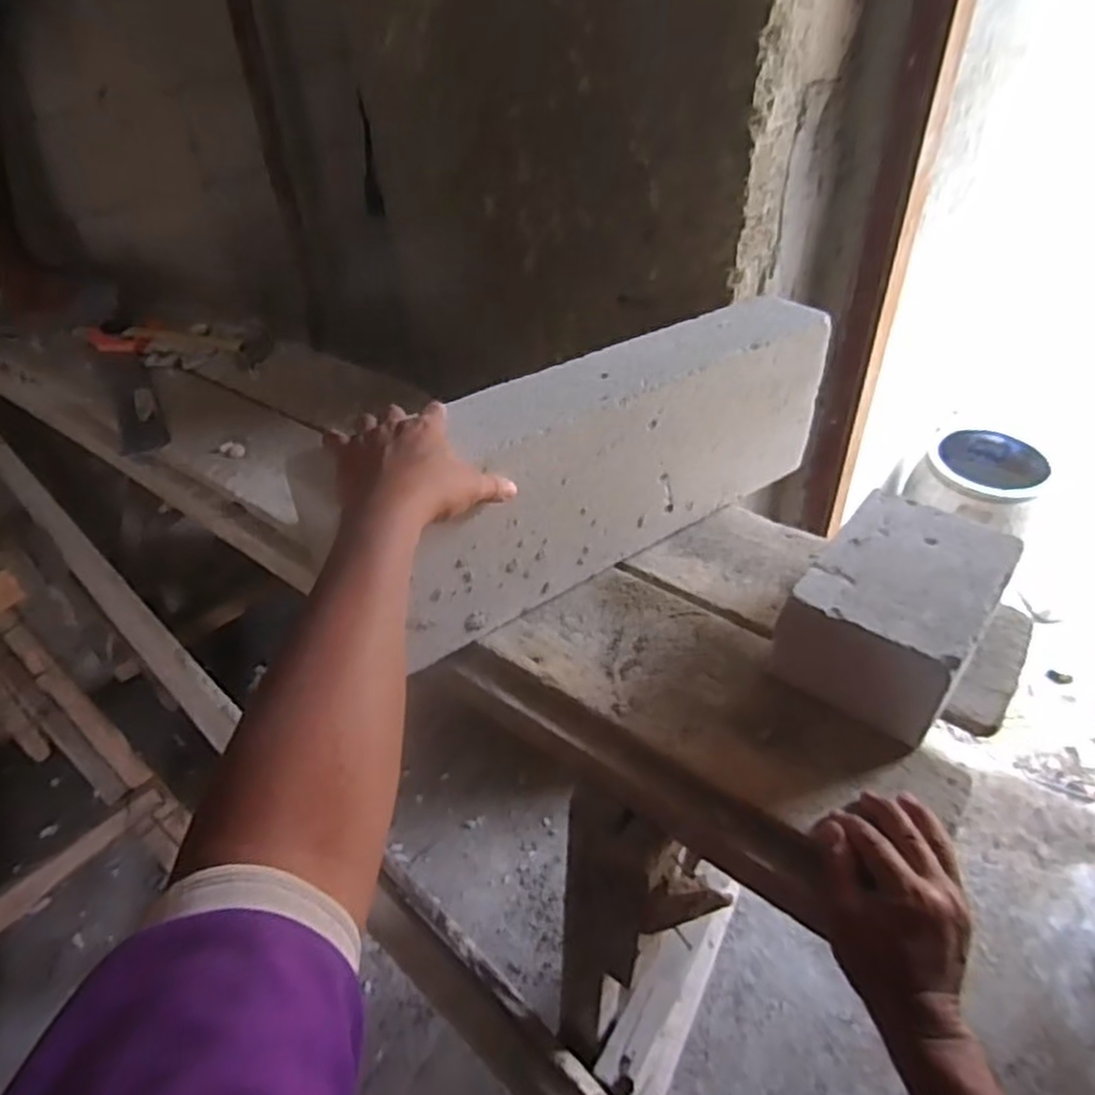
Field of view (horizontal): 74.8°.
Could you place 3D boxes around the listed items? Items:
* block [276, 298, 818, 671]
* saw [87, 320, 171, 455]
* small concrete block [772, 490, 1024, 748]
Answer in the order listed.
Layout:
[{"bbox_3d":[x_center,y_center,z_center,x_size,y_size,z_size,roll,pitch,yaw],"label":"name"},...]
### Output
[{"bbox_3d":[0.069,-0.097,0.733,0.522,0.199,0.094,-29,46,-23],"label":"block"},{"bbox_3d":[-0.667,-0.266,1.141,0.080,0.047,0.428,-23,44,-20],"label":"saw"},{"bbox_3d":[0.309,0.057,0.638,0.136,0.103,0.193,26,49,32],"label":"small concrete block"}]

